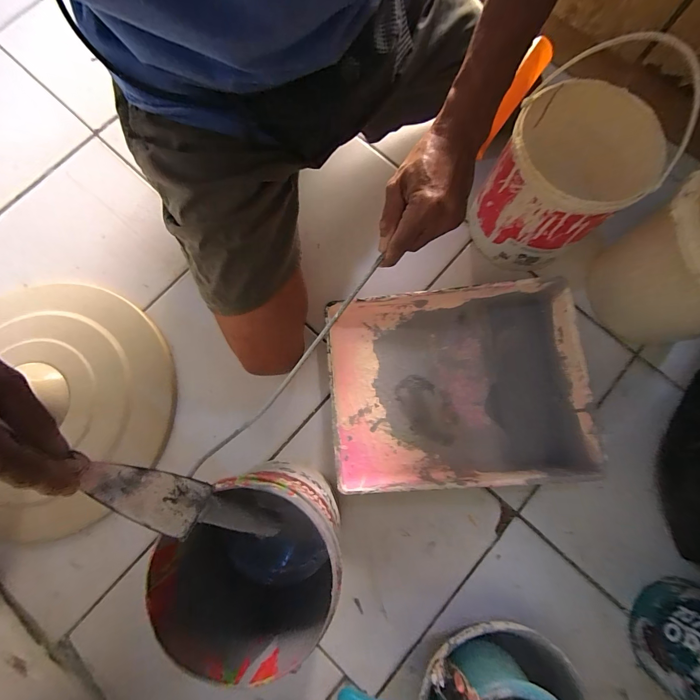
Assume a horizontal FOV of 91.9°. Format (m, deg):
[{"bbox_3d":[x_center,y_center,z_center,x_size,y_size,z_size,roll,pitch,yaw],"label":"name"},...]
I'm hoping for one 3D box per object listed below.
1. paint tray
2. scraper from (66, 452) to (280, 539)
[{"bbox_3d":[0.149,0.052,0.507,0.347,0.083,0.275,-4,79,-1],"label":"paint tray"},{"bbox_3d":[-0.141,0.145,0.308,0.179,0.011,0.045,37,78,-36],"label":"scraper"}]

